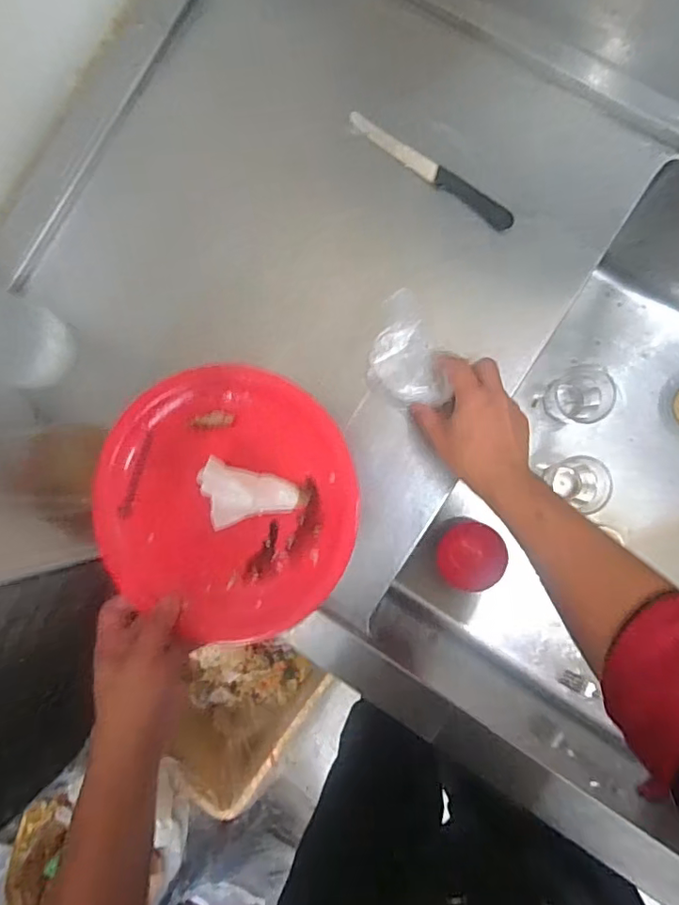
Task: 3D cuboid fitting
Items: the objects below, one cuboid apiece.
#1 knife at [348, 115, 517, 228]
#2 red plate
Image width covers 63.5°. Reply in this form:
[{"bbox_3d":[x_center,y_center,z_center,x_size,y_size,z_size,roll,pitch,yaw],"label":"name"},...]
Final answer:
[{"bbox_3d":[0.099,-0.310,0.602,0.213,0.009,0.022,37,90,6],"label":"knife"},{"bbox_3d":[-0.104,0.046,0.500,0.238,0.045,0.237,0,86,5],"label":"red plate"}]

